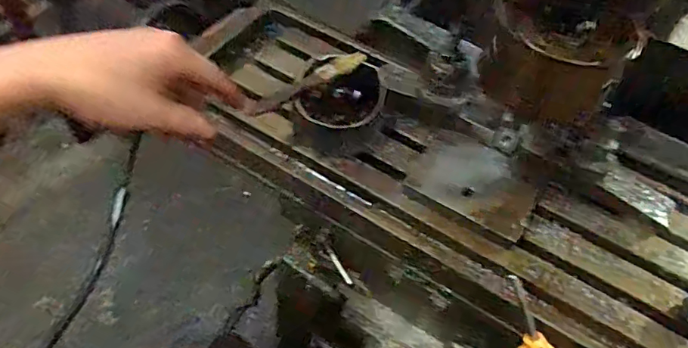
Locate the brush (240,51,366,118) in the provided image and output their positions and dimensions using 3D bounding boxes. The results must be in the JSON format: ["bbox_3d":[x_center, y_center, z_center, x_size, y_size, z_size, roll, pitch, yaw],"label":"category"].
[{"bbox_3d":[-0.045,-0.106,0.573,0.152,0.023,0.026,-28,60,-11],"label":"brush"}]

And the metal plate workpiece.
[{"bbox_3d":[0.140,0.010,0.539,0.127,0.018,0.096,28,69,9],"label":"metal plate workpiece"}]

